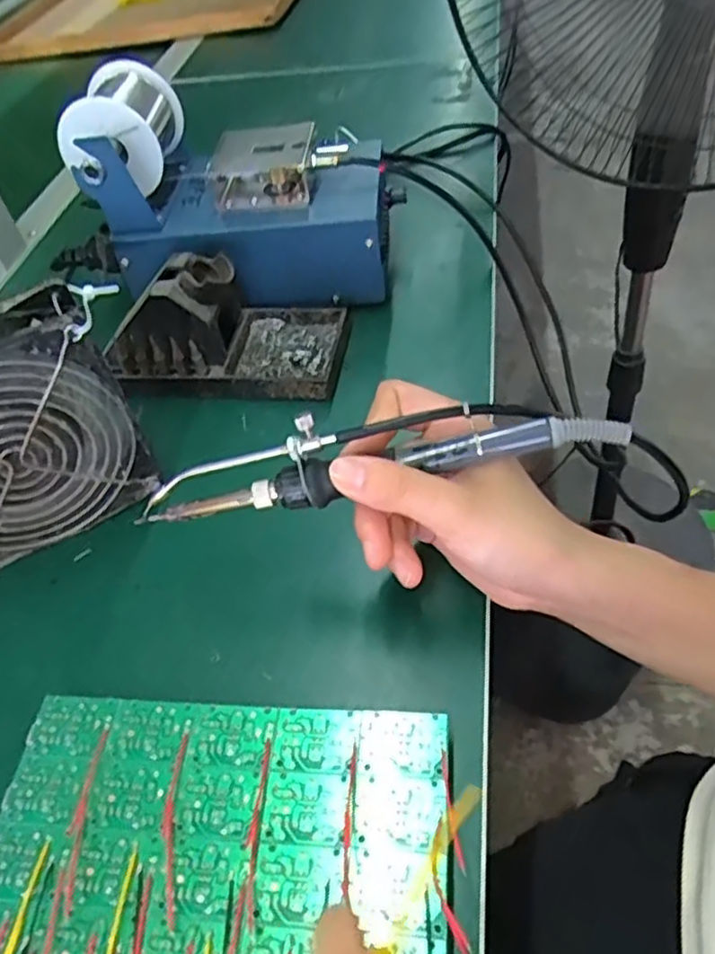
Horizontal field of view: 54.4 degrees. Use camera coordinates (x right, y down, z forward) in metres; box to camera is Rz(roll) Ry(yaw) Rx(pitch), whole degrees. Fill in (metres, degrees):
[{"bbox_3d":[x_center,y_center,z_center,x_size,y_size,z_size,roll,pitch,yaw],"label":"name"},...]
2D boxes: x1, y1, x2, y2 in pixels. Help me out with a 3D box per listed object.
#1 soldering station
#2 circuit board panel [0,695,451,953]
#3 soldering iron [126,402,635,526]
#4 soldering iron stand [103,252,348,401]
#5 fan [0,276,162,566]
[{"bbox_3d":[-0.078,-0.193,0.484,0.197,0.139,0.109,-2,48,8],"label":"soldering station"},{"bbox_3d":[-0.054,0.134,0.260,0.171,0.006,0.100,1,48,7],"label":"circuit board panel"},{"bbox_3d":[0.004,-0.011,0.292,0.208,0.031,0.023,-10,47,9],"label":"soldering iron"},{"bbox_3d":[-0.084,-0.103,0.443,0.147,0.065,0.080,3,49,12],"label":"soldering iron stand"},{"bbox_3d":[-0.176,-0.017,0.349,0.118,0.124,0.041,-28,50,-15],"label":"fan"}]

